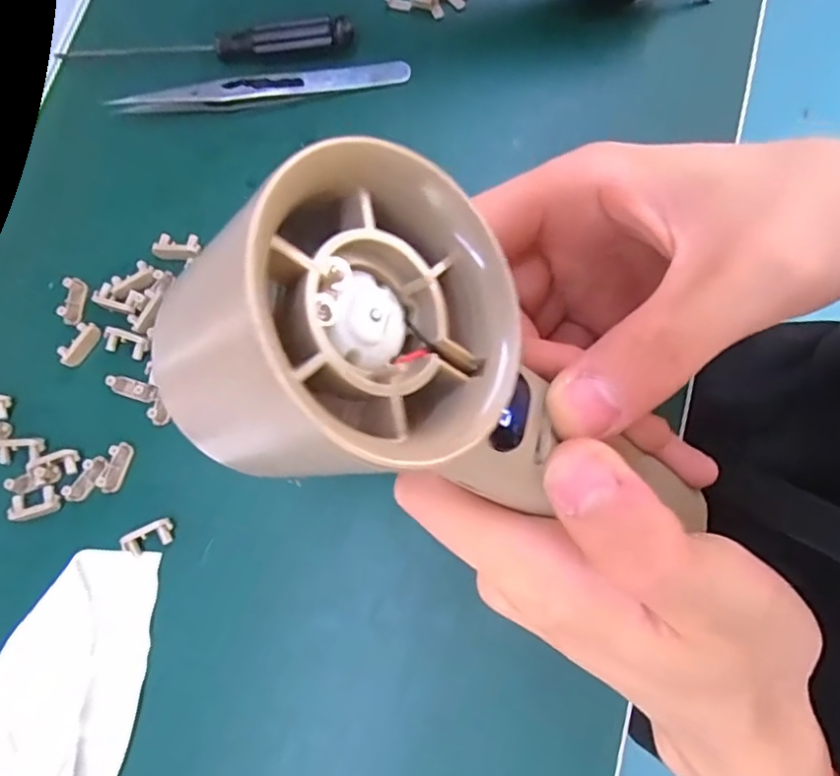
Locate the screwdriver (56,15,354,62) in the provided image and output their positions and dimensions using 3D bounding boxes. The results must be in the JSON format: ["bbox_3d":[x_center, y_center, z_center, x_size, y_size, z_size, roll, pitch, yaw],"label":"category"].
[{"bbox_3d":[-0.094,-0.150,0.253,0.129,0.014,0.013,-1,77,4],"label":"screwdriver"}]

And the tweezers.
[{"bbox_3d":[-0.067,-0.129,0.251,0.124,0.008,0.012,-10,76,2],"label":"tweezers"}]

